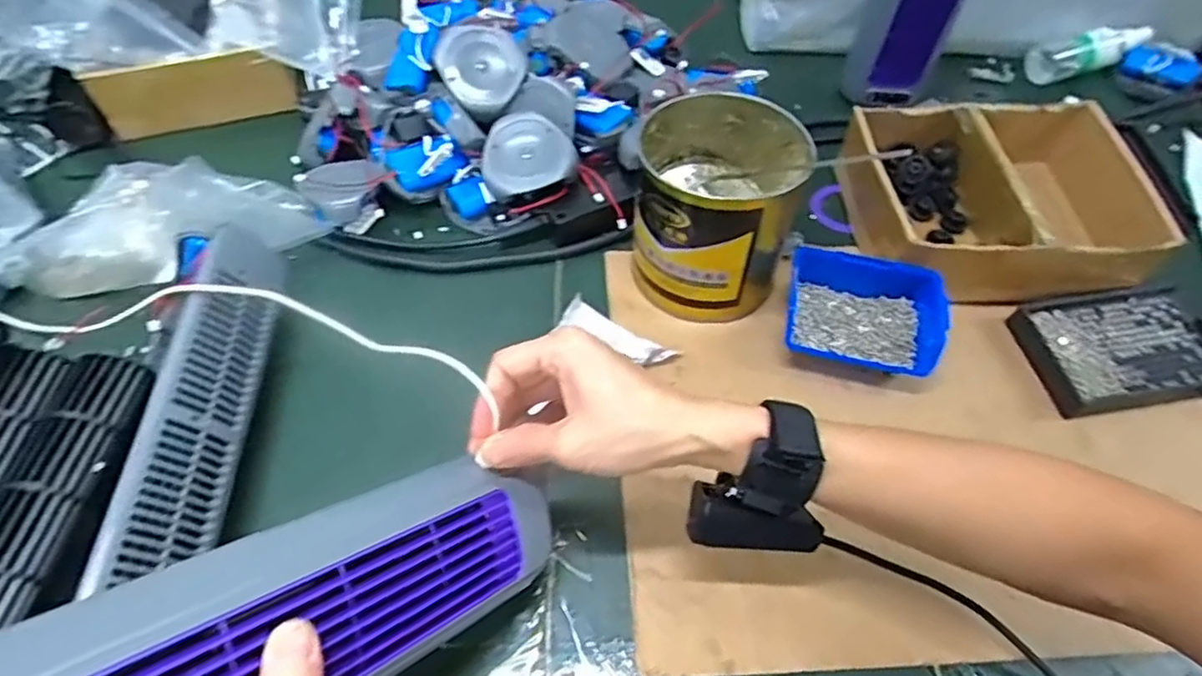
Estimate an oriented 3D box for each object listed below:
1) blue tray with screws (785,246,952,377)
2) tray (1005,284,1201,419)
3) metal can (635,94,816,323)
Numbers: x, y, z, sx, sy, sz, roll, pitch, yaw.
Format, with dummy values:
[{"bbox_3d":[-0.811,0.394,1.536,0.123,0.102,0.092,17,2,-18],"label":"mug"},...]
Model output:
[{"bbox_3d":[0.199,-0.019,0.506,0.108,0.049,0.083,16,56,8],"label":"blue tray with screws"},{"bbox_3d":[0.404,0.008,0.508,0.157,0.021,0.093,-7,56,-7],"label":"tray"},{"bbox_3d":[0.088,-0.102,0.510,0.124,0.112,0.130,1,56,-2],"label":"metal can"}]

